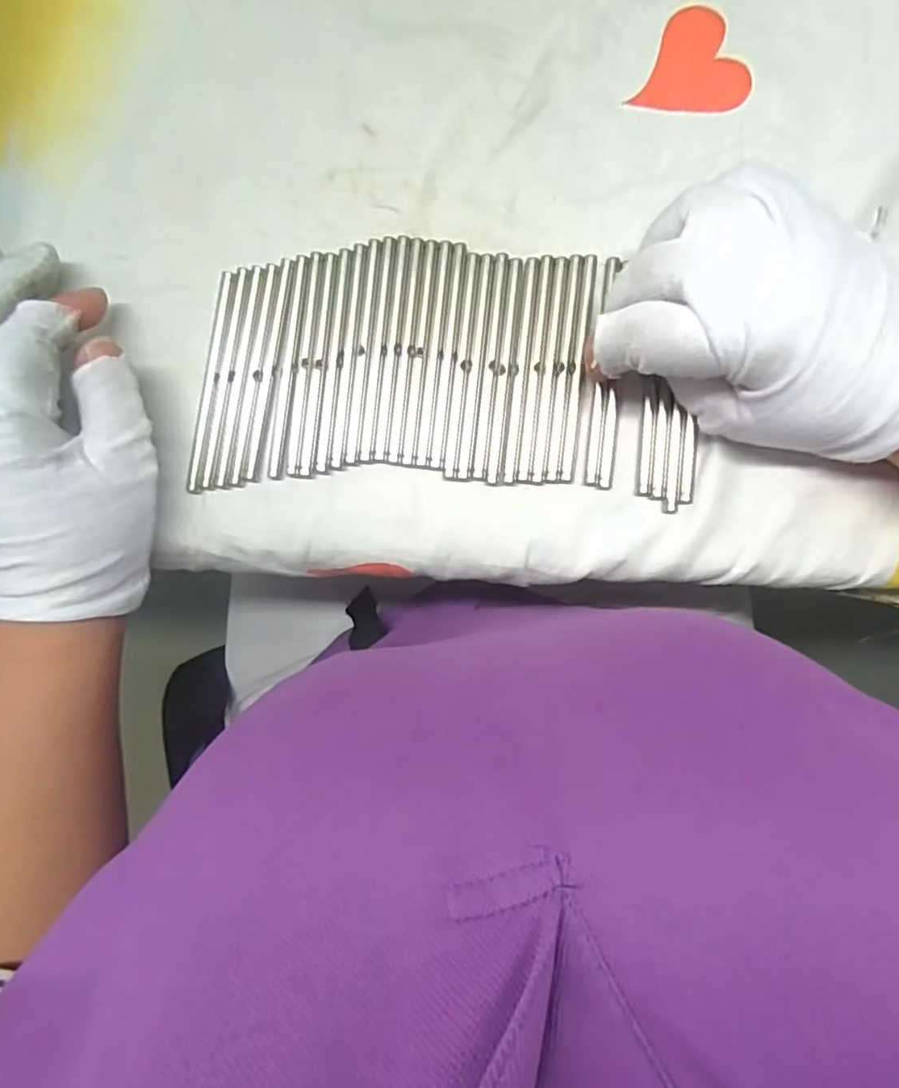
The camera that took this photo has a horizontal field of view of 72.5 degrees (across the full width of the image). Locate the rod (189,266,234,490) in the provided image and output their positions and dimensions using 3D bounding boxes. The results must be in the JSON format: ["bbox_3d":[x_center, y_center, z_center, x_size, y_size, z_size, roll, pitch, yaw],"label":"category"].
[{"bbox_3d":[-0.100,-0.067,0.255,0.006,0.004,0.091,9,92,2],"label":"rod"}]

